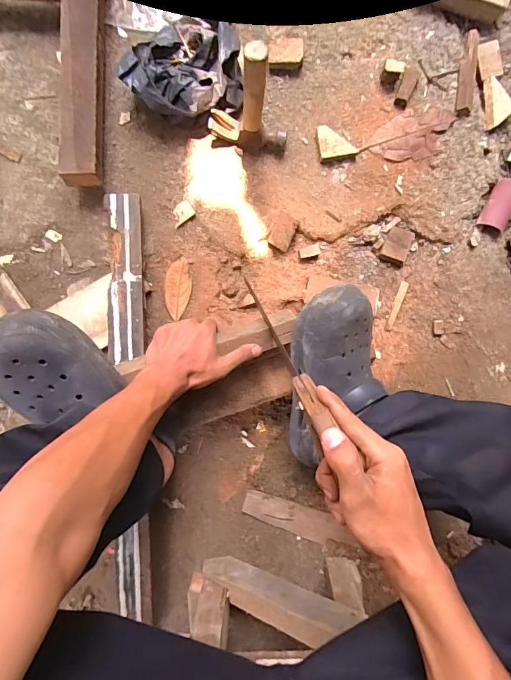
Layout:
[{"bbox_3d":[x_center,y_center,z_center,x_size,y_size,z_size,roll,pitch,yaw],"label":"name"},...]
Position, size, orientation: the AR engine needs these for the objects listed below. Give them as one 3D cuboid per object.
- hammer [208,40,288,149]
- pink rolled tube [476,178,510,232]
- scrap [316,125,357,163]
[{"bbox_3d":[-0.011,-0.338,0.569,0.120,0.231,0.032,15,89,0],"label":"hammer"},{"bbox_3d":[0.417,-0.233,0.682,0.043,0.016,0.094,26,89,0],"label":"pink rolled tube"},{"bbox_3d":[0.136,-0.332,0.678,0.059,0.021,0.055,-9,89,-1],"label":"scrap"}]

